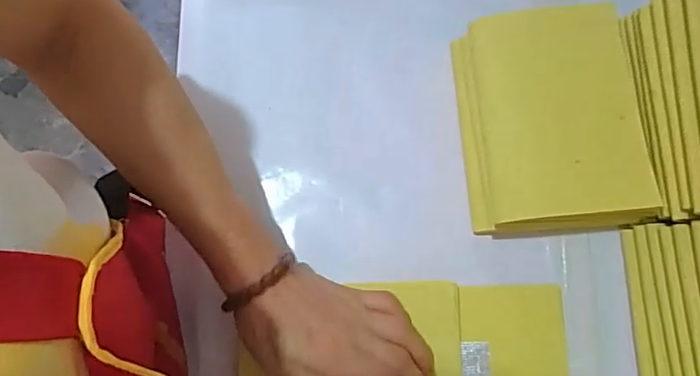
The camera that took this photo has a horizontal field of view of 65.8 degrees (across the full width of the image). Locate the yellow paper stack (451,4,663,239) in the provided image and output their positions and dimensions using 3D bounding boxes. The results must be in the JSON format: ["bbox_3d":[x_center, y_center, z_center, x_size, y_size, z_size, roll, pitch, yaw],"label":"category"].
[{"bbox_3d":[0.146,-0.052,0.404,0.122,0.049,0.166,-5,76,-1],"label":"yellow paper stack"}]

